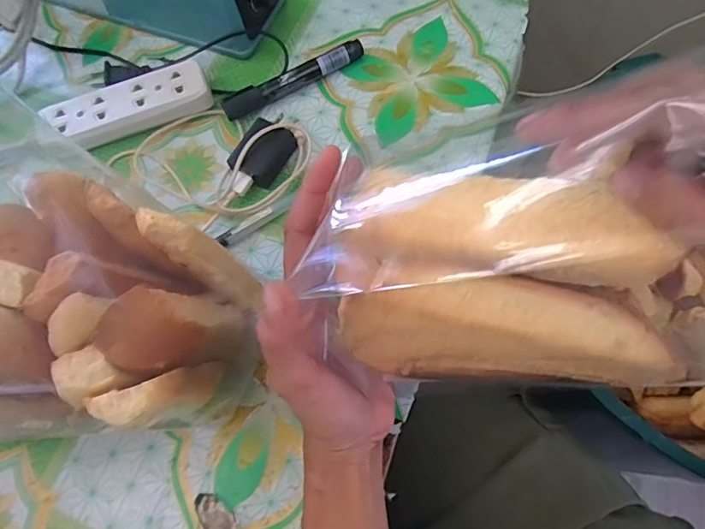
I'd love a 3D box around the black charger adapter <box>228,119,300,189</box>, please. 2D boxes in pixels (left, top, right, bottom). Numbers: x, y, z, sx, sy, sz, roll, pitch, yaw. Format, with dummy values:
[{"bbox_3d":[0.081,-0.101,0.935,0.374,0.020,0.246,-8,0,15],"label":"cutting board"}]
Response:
[{"bbox_3d":[-0.072,-0.090,0.395,0.038,0.023,0.047,28,72,13],"label":"black charger adapter"}]

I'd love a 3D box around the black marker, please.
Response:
[{"bbox_3d":[-0.050,-0.159,0.425,0.129,0.020,0.017,-27,69,-9],"label":"black marker"}]

